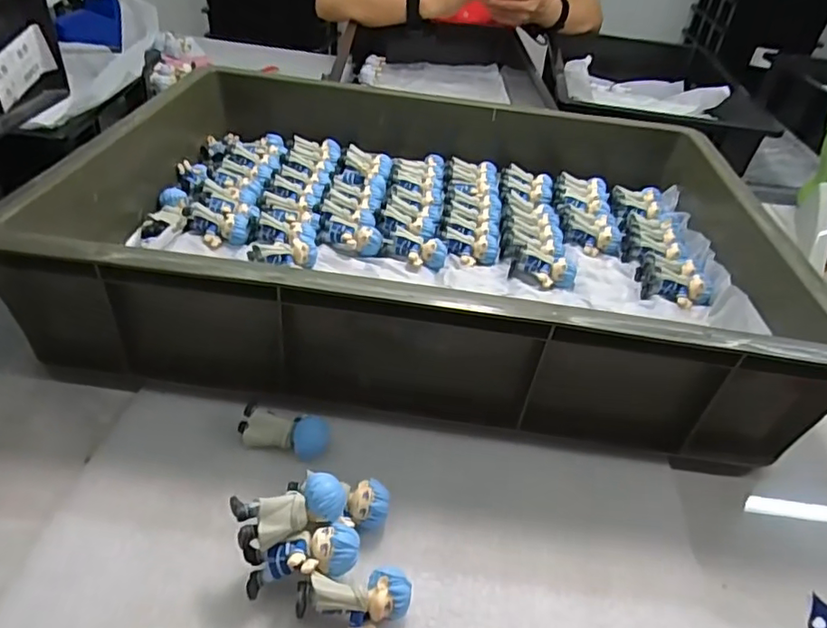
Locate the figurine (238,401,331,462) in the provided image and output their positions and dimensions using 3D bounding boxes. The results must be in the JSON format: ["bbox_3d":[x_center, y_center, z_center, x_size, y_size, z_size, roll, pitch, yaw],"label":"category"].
[{"bbox_3d":[-0.091,0.084,0.404,0.060,0.026,0.028,11,39,5],"label":"figurine"}]

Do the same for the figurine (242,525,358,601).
[{"bbox_3d":[-0.064,0.137,0.322,0.062,0.024,0.027,-15,42,2],"label":"figurine"}]

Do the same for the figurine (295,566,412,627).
[{"bbox_3d":[-0.032,0.161,0.314,0.062,0.032,0.029,-4,40,-13],"label":"figurine"}]

